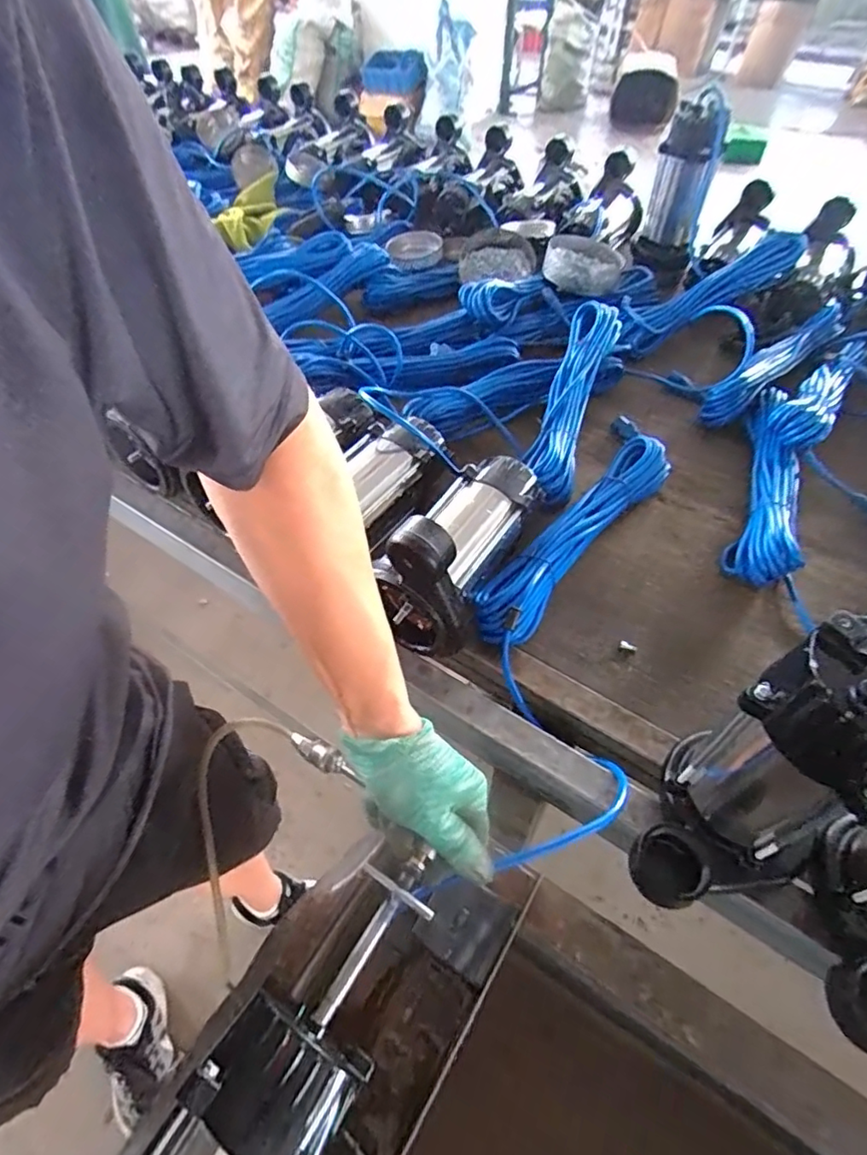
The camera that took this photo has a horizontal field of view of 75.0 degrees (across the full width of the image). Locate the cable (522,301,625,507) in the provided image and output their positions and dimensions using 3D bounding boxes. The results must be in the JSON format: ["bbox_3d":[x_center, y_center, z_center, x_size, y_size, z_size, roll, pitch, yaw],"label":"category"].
[{"bbox_3d":[0.191,-0.256,0.767,0.073,0.070,0.386,16,53,12],"label":"cable"}]

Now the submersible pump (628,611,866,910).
[{"bbox_3d":[0.230,0.147,0.392,0.148,0.242,0.110,-33,59,-24],"label":"submersible pump"}]

